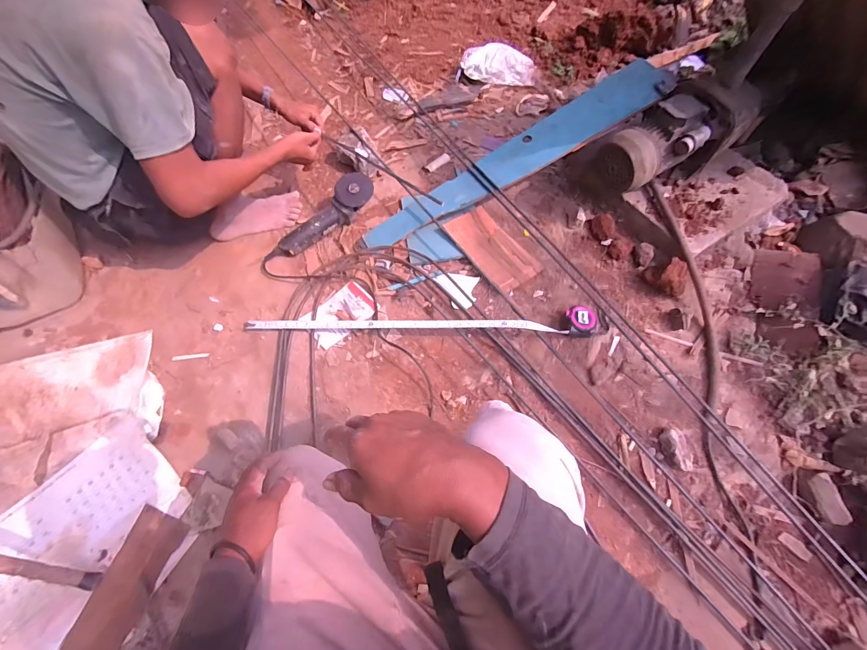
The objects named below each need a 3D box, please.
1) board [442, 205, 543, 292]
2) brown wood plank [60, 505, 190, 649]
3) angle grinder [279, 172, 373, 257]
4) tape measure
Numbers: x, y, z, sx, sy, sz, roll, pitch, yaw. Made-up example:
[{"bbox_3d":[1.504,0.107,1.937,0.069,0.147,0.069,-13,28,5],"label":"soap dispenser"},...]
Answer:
[{"bbox_3d":[0.152,-0.199,0.952,0.127,0.013,0.246,-33,73,-14],"label":"board"},{"bbox_3d":[-0.599,0.555,0.644,0.102,0.017,0.410,17,64,6],"label":"brown wood plank"},{"bbox_3d":[-0.286,-0.291,1.001,0.300,0.073,0.090,-40,73,0],"label":"angle grinder"},{"bbox_3d":[-0.022,-0.012,0.860,0.851,0.079,0.068,3,68,1],"label":"tape measure"}]

